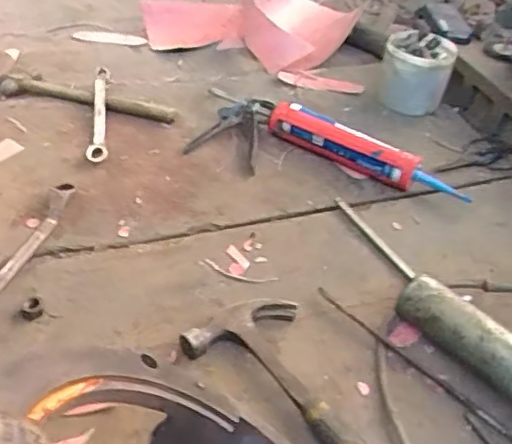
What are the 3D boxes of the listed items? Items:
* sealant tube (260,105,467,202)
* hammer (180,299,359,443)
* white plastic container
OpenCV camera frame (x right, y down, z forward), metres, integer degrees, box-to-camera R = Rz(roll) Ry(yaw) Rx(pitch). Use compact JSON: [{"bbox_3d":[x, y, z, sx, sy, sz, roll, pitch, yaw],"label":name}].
[{"bbox_3d":[0.169,-0.105,0.943,0.324,0.051,0.058,26,45,20],"label":"sealant tube"},{"bbox_3d":[0.077,0.187,0.621,0.314,0.034,0.125,36,49,28],"label":"hammer"},{"bbox_3d":[0.294,-0.279,1.127,0.123,0.108,0.116,14,42,8],"label":"white plastic container"}]

